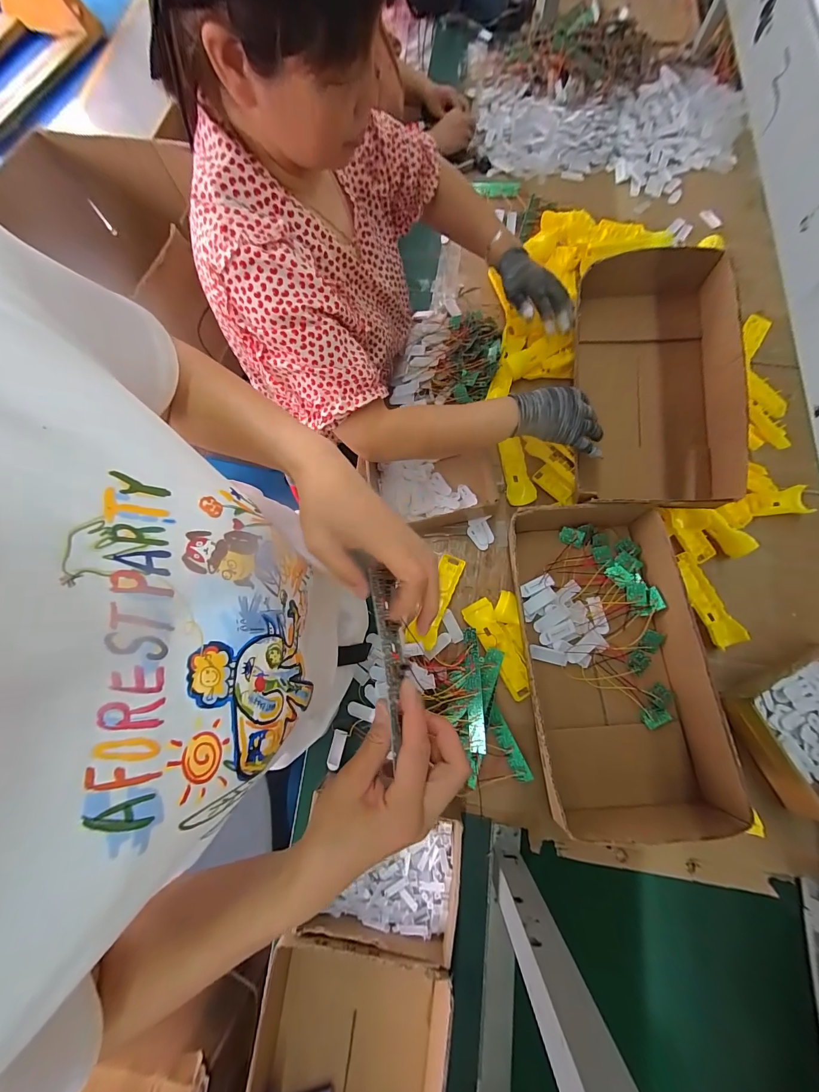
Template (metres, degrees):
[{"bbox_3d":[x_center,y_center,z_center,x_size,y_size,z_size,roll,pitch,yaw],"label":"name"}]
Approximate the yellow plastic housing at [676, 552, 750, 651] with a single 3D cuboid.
[{"bbox_3d":[0.495,0.090,0.608,0.043,0.025,0.158,-21,75,-4],"label":"yellow plastic housing"}]

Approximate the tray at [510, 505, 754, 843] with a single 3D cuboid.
[{"bbox_3d":[0.282,0.154,0.541,0.239,0.117,0.422,-2,74,2],"label":"tray"}]

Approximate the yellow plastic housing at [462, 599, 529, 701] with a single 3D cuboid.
[{"bbox_3d":[0.147,0.169,0.597,0.047,0.023,0.165,-25,75,-5],"label":"yellow plastic housing"}]

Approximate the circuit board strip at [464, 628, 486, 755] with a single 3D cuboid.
[{"bbox_3d":[0.098,0.216,0.550,0.023,0.007,0.174,-9,71,23],"label":"circuit board strip"}]

